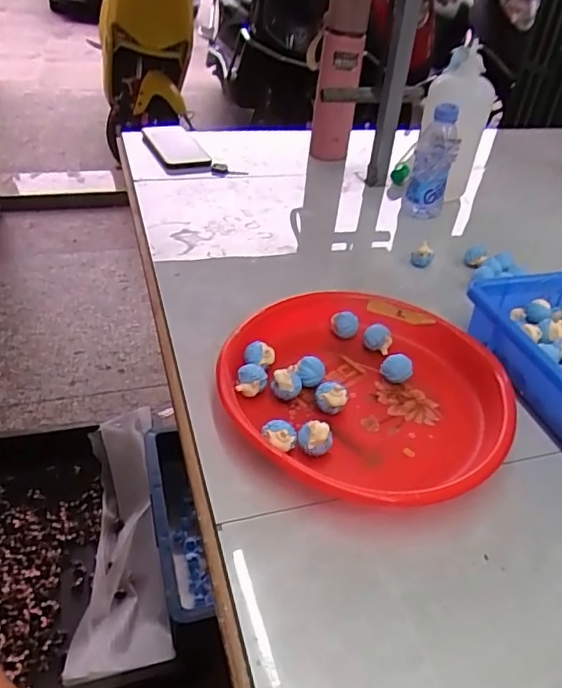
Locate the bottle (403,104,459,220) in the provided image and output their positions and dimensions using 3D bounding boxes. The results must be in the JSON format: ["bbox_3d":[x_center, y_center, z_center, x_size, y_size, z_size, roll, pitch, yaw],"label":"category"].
[{"bbox_3d":[0.214,-0.255,0.788,0.057,0.155,0.055,13,39,10],"label":"bottle"}]

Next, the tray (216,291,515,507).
[{"bbox_3d":[0.077,0.037,0.506,0.244,0.039,0.251,3,39,-3],"label":"tray"}]

